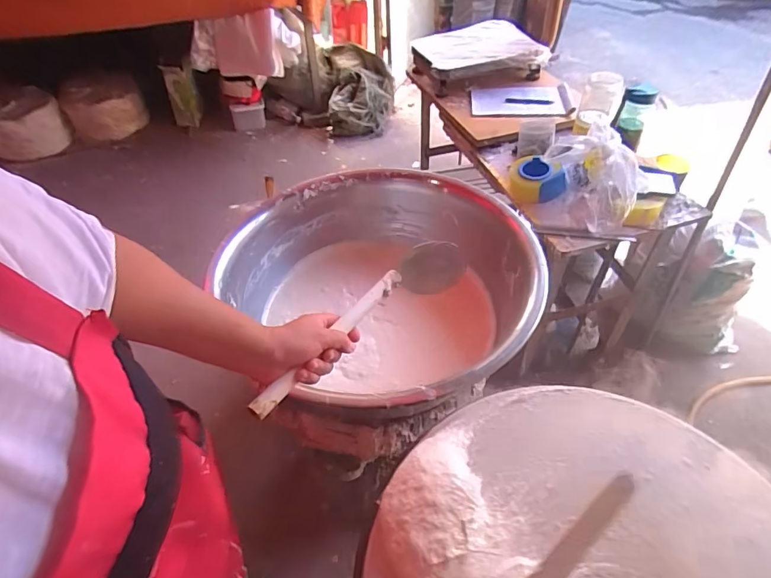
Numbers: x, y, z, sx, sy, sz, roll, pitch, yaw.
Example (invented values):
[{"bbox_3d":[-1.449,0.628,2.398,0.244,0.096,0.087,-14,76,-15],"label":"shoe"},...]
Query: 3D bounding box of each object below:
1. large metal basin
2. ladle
[{"bbox_3d":[0.014,-0.018,0.847,0.485,0.210,0.535,-28,52,-22],"label":"large metal basin"},{"bbox_3d":[-0.027,0.049,0.564,0.058,0.078,0.315,29,50,26],"label":"ladle"}]

